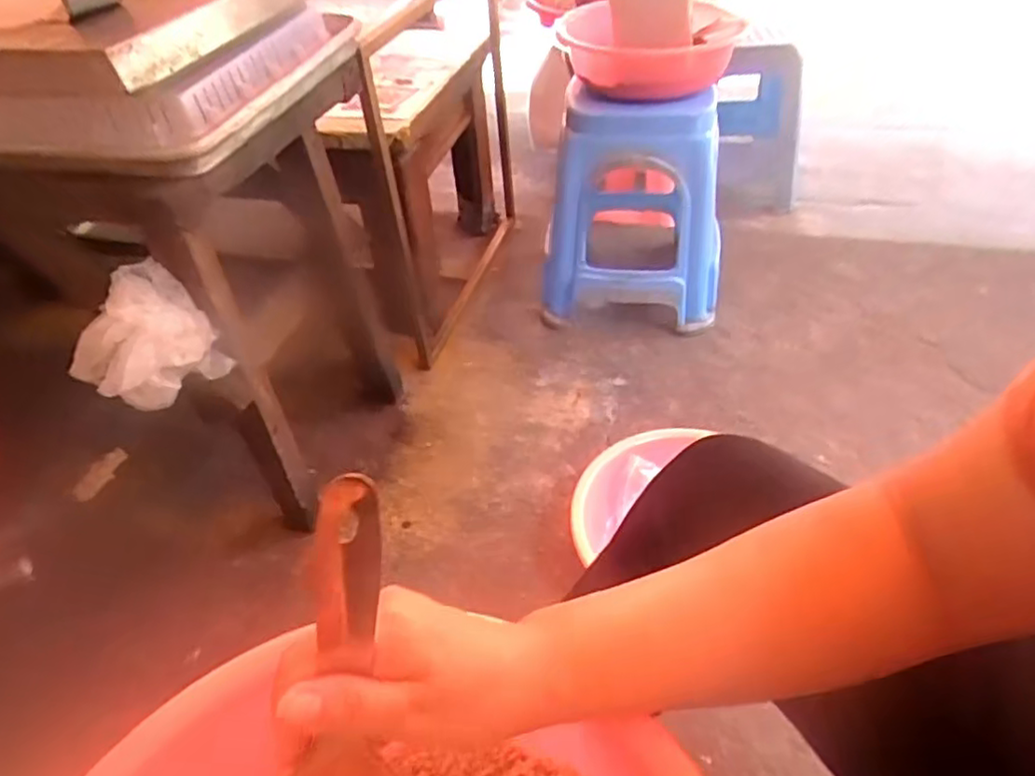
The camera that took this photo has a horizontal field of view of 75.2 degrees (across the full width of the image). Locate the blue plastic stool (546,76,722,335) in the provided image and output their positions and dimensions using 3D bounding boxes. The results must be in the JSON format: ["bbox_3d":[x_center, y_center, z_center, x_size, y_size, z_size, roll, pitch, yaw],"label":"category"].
[{"bbox_3d":[0.235,-0.383,1.346,0.341,0.433,0.356,4,44,11],"label":"blue plastic stool"}]

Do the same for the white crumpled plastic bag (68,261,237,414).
[{"bbox_3d":[-0.417,-0.048,0.755,0.092,0.129,0.139,25,52,30],"label":"white crumpled plastic bag"}]

